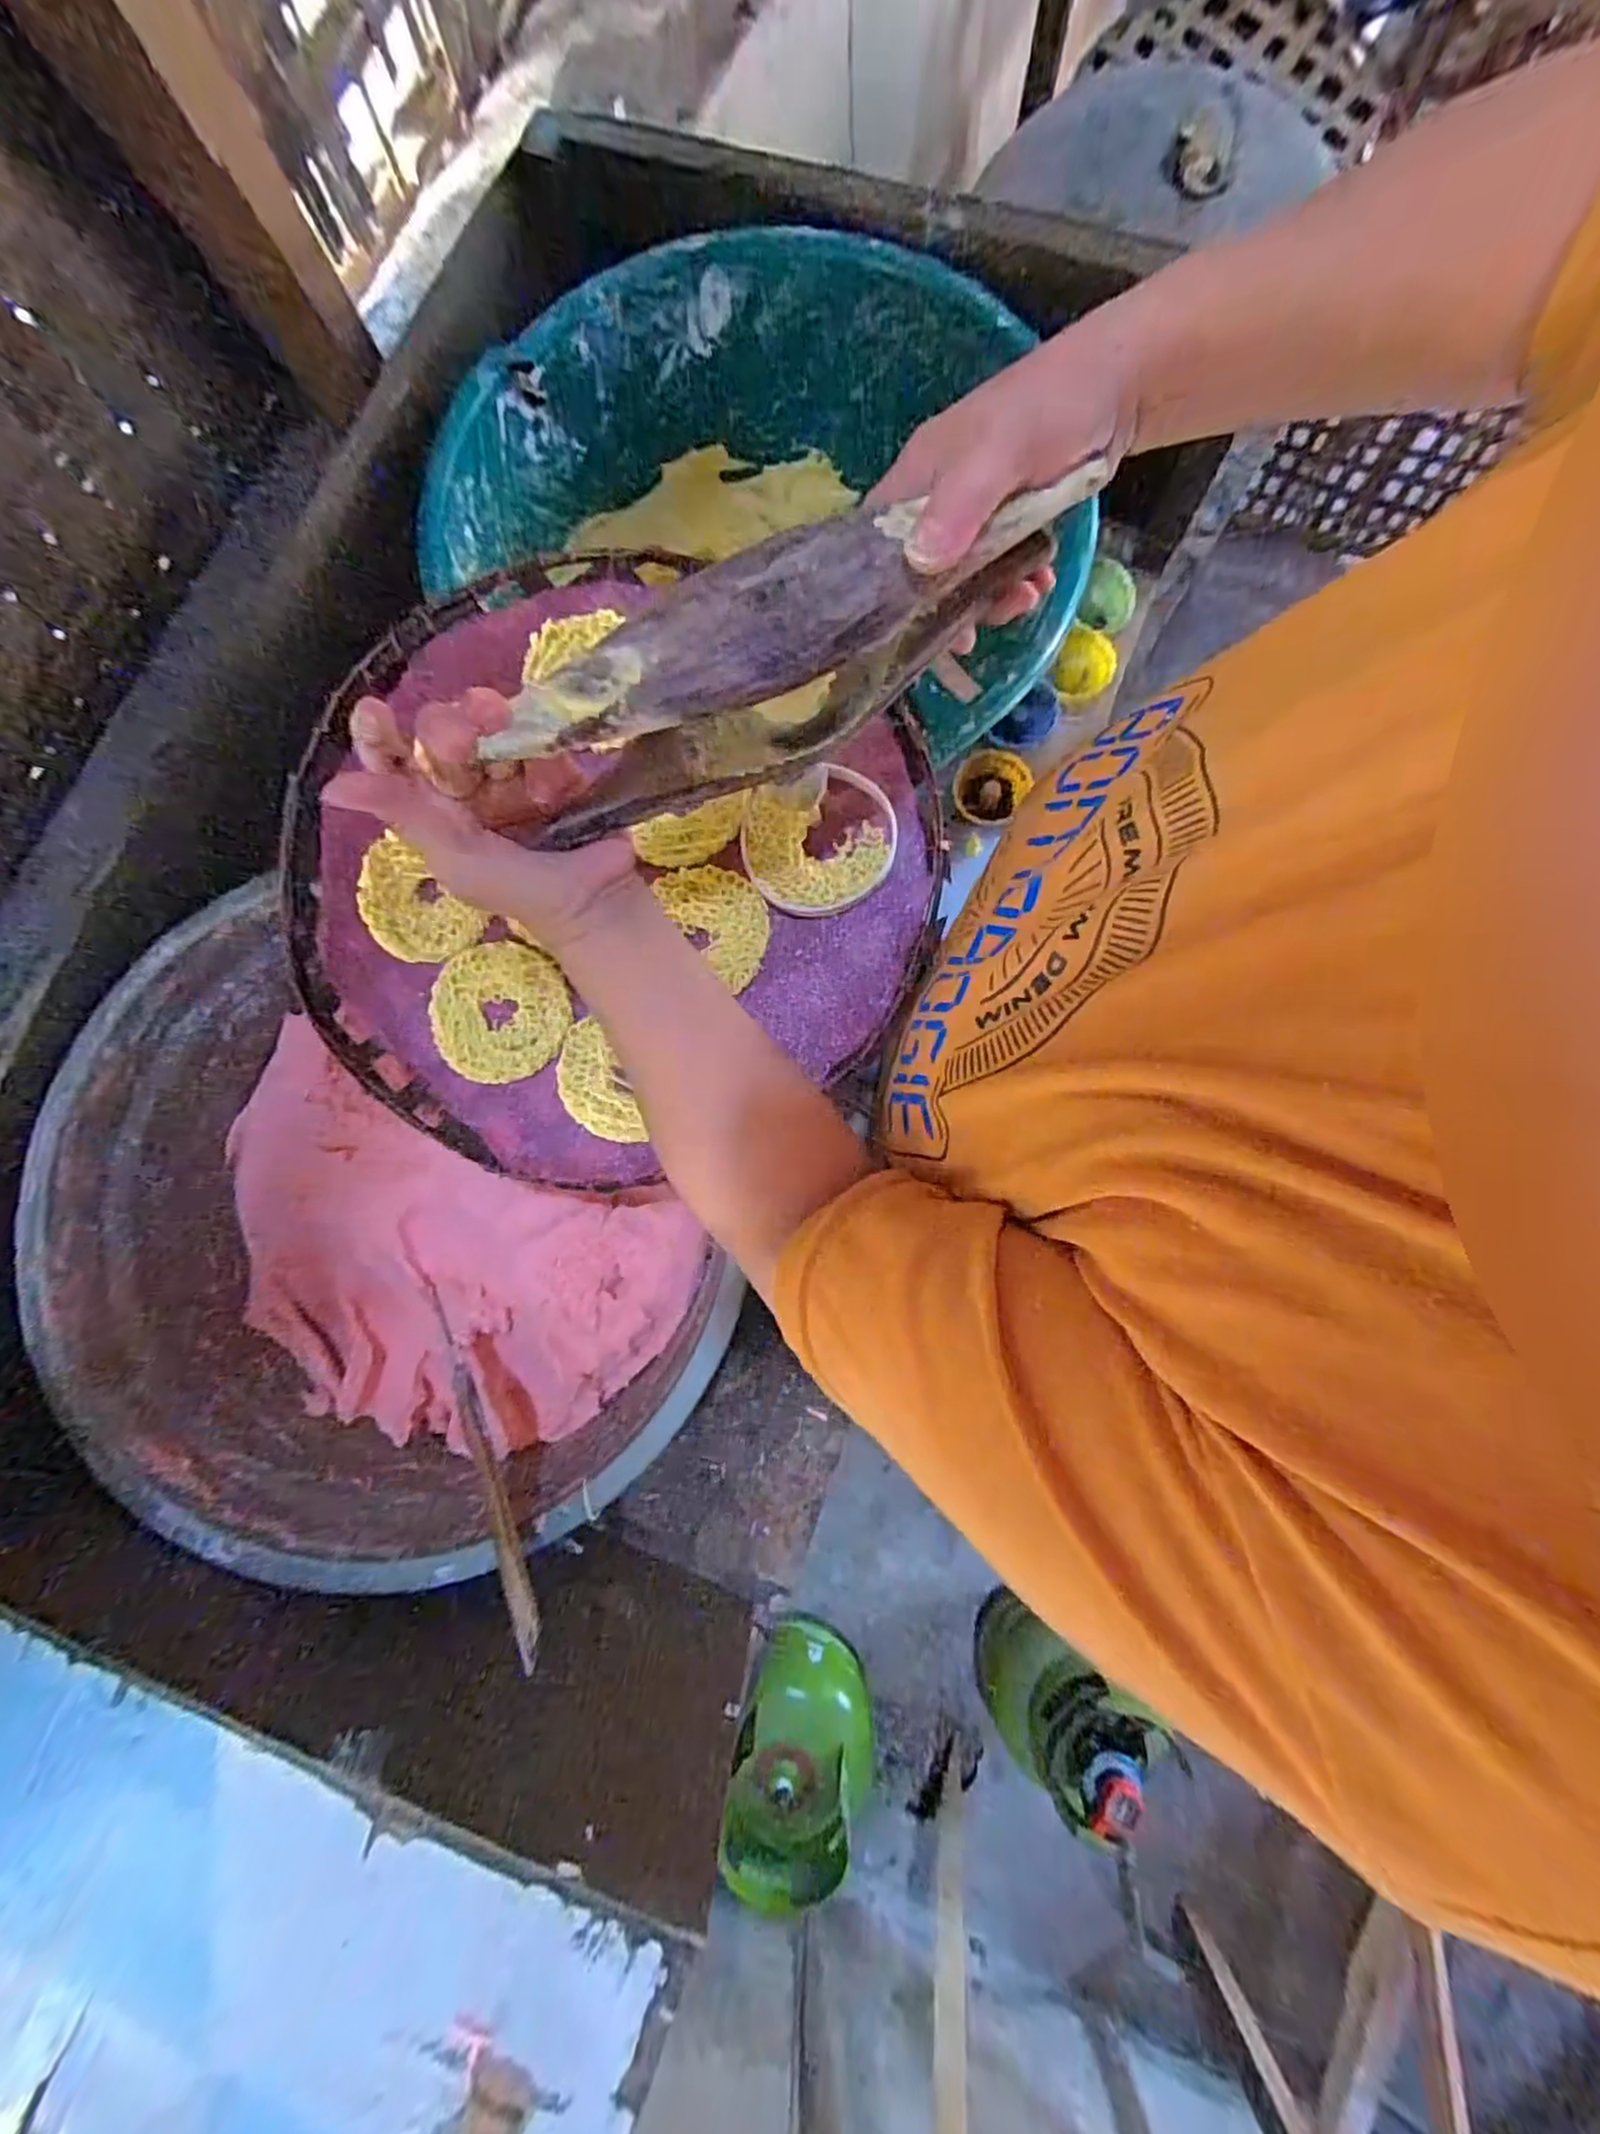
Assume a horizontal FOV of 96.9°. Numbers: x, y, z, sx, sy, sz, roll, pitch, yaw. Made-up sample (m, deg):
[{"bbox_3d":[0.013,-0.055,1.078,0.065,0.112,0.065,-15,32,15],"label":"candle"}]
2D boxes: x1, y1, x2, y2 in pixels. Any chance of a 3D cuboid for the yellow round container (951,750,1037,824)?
[{"bbox_3d":[0.157,-0.232,0.587,0.055,0.030,0.051,0,82,2],"label":"yellow round container"}]

